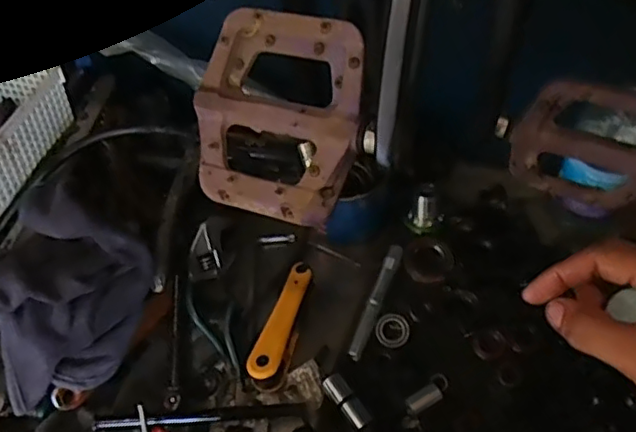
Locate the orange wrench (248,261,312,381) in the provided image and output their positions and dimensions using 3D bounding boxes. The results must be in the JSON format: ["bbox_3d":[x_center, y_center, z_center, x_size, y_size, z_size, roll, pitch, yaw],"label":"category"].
[{"bbox_3d":[-0.031,0.102,0.589,0.026,0.038,0.128,14,55,16],"label":"orange wrench"}]

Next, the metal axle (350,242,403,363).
[{"bbox_3d":[0.059,0.082,0.614,0.013,0.013,0.131,17,56,17],"label":"metal axle"}]

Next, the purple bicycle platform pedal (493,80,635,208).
[{"bbox_3d":[0.171,-0.045,0.386,0.108,0.099,0.017,17,56,18],"label":"purple bicycle platform pedal"}]

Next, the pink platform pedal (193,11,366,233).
[{"bbox_3d":[-0.021,-0.054,0.332,0.093,0.013,0.109,13,96,22],"label":"pink platform pedal"}]

